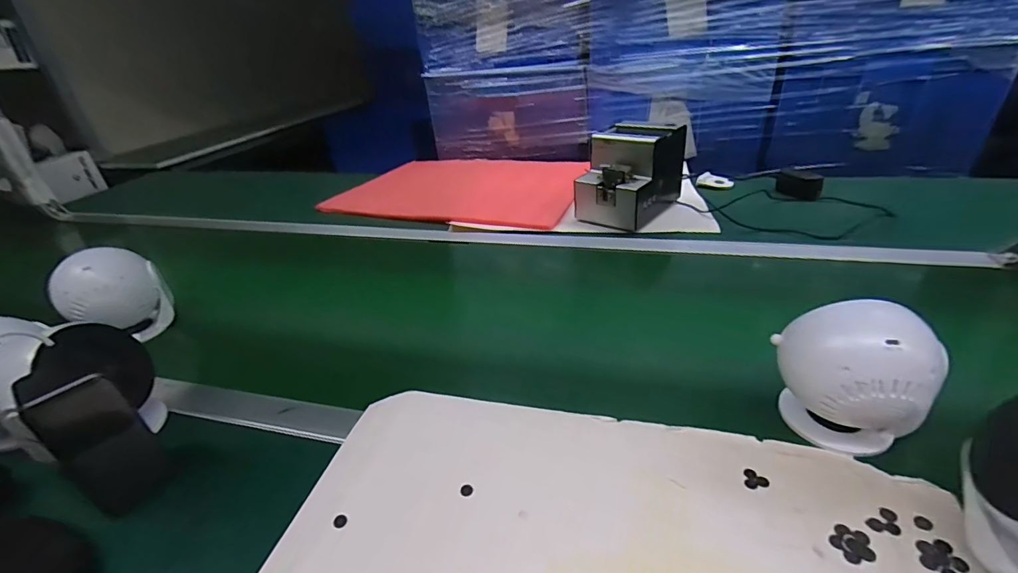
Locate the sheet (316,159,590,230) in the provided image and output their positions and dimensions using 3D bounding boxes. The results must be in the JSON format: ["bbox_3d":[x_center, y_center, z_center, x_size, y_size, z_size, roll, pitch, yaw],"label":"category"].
[{"bbox_3d":[-0.111,-0.214,1.008,0.579,0.026,0.341,12,38,27],"label":"sheet"}]

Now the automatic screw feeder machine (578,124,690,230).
[{"bbox_3d":[0.221,-0.206,0.829,0.124,0.144,0.176,20,38,34],"label":"automatic screw feeder machine"}]

